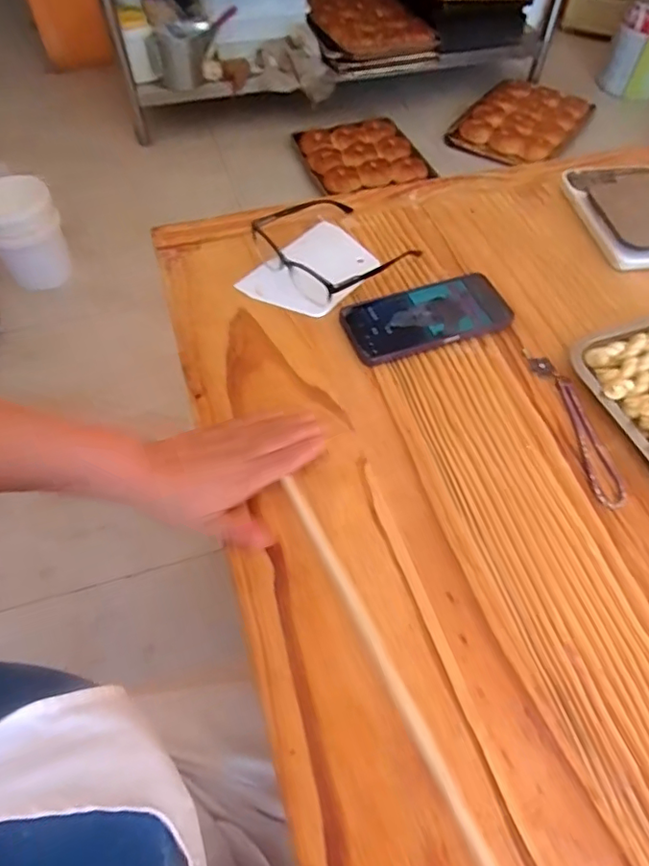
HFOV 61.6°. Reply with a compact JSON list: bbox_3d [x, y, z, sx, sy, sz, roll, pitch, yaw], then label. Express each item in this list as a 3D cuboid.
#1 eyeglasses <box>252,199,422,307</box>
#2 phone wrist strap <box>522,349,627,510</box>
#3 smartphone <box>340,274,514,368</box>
[{"bbox_3d":[0.009,-0.208,0.594,0.146,0.049,0.166,-30,62,-19],"label":"eyeglasses"},{"bbox_3d":[0.219,-0.011,0.476,0.028,0.004,0.165,-8,57,-6],"label":"phone wrist strap"},{"bbox_3d":[0.102,-0.116,0.543,0.160,0.016,0.077,-15,58,-11],"label":"smartphone"}]

